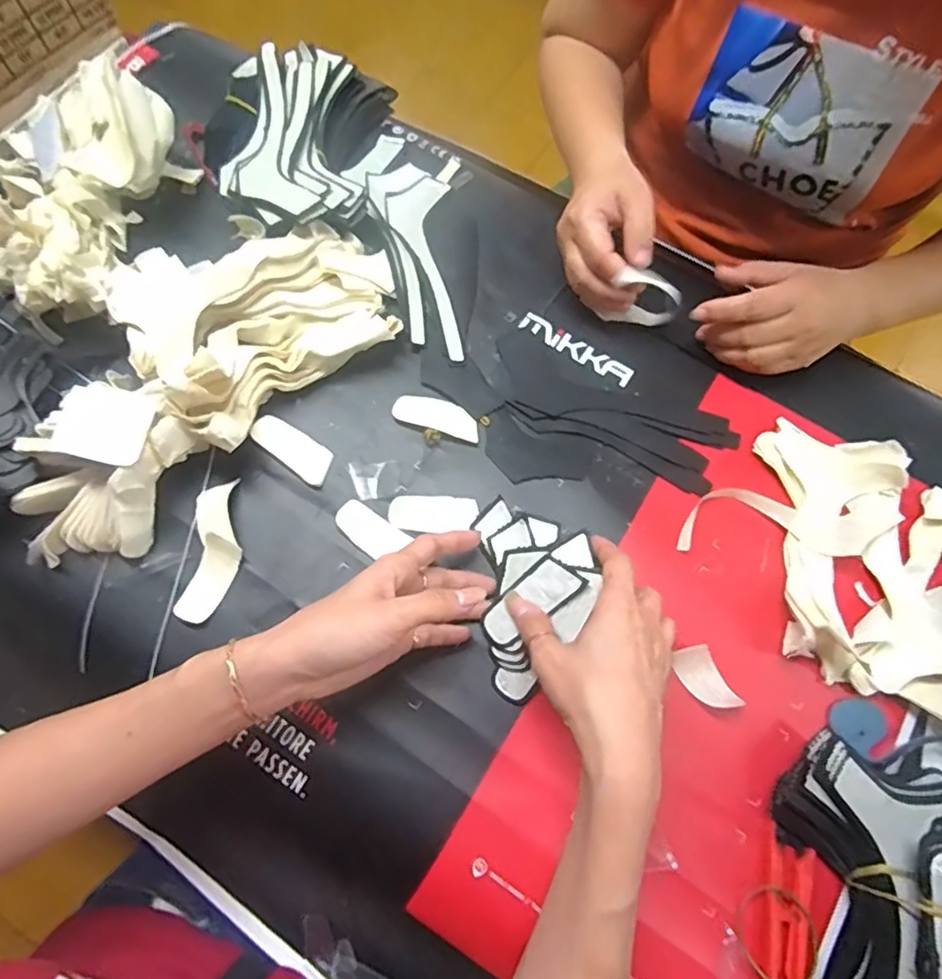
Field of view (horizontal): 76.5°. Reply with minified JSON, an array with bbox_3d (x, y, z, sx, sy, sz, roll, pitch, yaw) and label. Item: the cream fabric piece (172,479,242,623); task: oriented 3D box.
[{"bbox_3d":[-0.182,0.043,0.424,0.038,0.015,0.099,4,72,-1],"label":"cream fabric piece"}]

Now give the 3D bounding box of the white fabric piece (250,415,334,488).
[{"bbox_3d":[-0.134,-0.031,0.451,0.068,0.005,0.029,37,66,9],"label":"white fabric piece"}]

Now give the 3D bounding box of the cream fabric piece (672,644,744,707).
[{"bbox_3d":[0.157,0.130,0.406,0.026,0.012,0.047,-27,75,-10],"label":"cream fabric piece"}]

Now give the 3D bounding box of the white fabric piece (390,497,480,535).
[{"bbox_3d":[-0.028,0.018,0.443,0.064,0.005,0.026,1,72,-2],"label":"white fabric piece"}]

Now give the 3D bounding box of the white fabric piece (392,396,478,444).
[{"bbox_3d":[-0.026,-0.057,0.462,0.067,0.004,0.026,16,72,3],"label":"white fabric piece"}]

